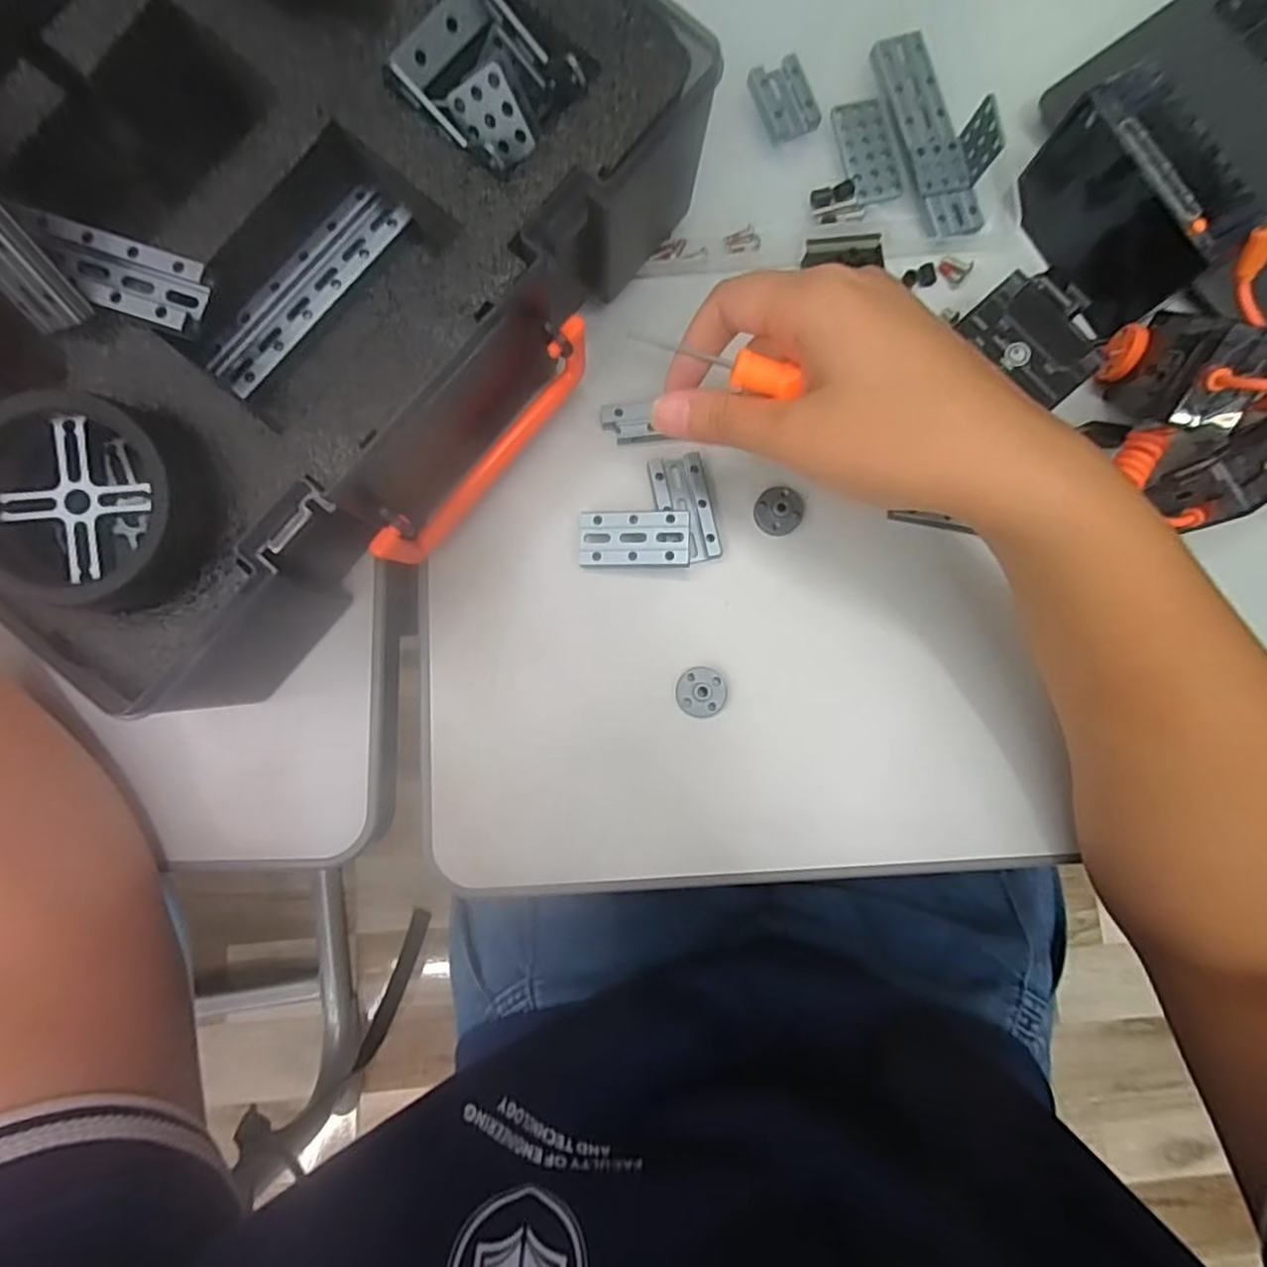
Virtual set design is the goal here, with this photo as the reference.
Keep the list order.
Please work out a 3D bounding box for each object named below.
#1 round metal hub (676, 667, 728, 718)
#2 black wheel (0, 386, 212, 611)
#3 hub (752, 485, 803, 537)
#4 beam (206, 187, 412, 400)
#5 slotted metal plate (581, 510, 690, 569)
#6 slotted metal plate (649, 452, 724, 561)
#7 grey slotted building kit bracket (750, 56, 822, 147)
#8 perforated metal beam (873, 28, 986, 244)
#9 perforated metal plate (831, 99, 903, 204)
[{"bbox_3d":[0.030,0.026,0.275,0.021,0.011,0.021,0,86,-1],"label":"round metal hub"},{"bbox_3d":[-0.170,-0.041,0.197,0.061,0.023,0.059,0,83,-2],"label":"black wheel"},{"bbox_3d":[0.066,-0.055,0.281,0.021,0.007,0.021,0,86,-1],"label":"hub"},{"bbox_3d":[-0.124,-0.130,0.238,0.021,0.008,0.093,39,84,3],"label":"beam"},{"bbox_3d":[0.000,-0.041,0.270,0.047,0.004,0.025,4,88,9],"label":"slotted metal plate"},{"bbox_3d":[0.024,-0.056,0.280,0.026,0.007,0.048,-12,86,-2],"label":"slotted metal plate"},{"bbox_3d":[0.070,-0.249,0.293,0.026,0.010,0.033,-21,87,-2],"label":"grey slotted building kit bracket"},{"bbox_3d":[0.138,-0.233,0.294,0.026,0.009,0.095,-17,86,-2],"label":"perforated metal beam"},{"bbox_3d":[0.111,-0.228,0.296,0.025,0.004,0.046,-15,86,-2],"label":"perforated metal plate"}]

